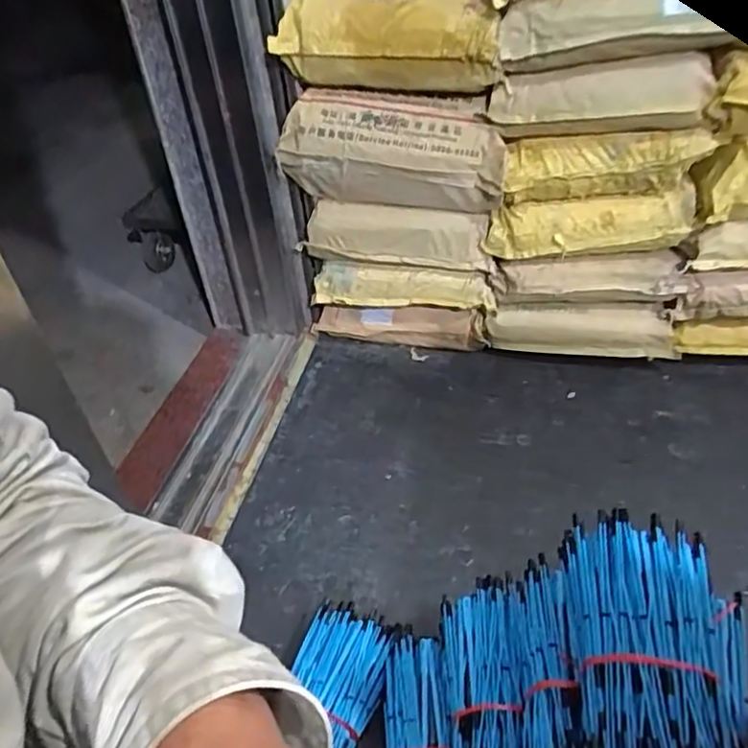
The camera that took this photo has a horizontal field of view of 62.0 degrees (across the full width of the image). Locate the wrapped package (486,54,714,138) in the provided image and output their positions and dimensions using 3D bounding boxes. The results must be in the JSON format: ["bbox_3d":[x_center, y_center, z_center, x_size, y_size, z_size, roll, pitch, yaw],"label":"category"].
[{"bbox_3d":[0.432,-0.542,1.216,0.391,0.119,0.118,8,40,19],"label":"wrapped package"}]

